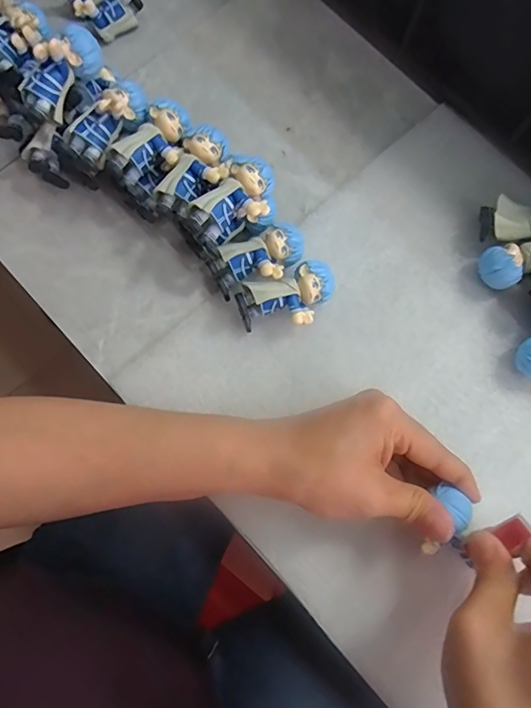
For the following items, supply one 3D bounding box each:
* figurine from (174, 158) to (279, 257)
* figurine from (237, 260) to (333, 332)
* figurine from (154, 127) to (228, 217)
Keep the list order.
[{"bbox_3d":[-0.018,-0.087,0.280,0.032,0.021,0.060,42,81,7],"label":"figurine"},{"bbox_3d":[0.014,-0.032,0.300,0.060,0.033,0.033,-22,80,-5],"label":"figurine"},{"bbox_3d":[-0.042,-0.107,0.290,0.030,0.020,0.059,33,80,6],"label":"figurine"}]

